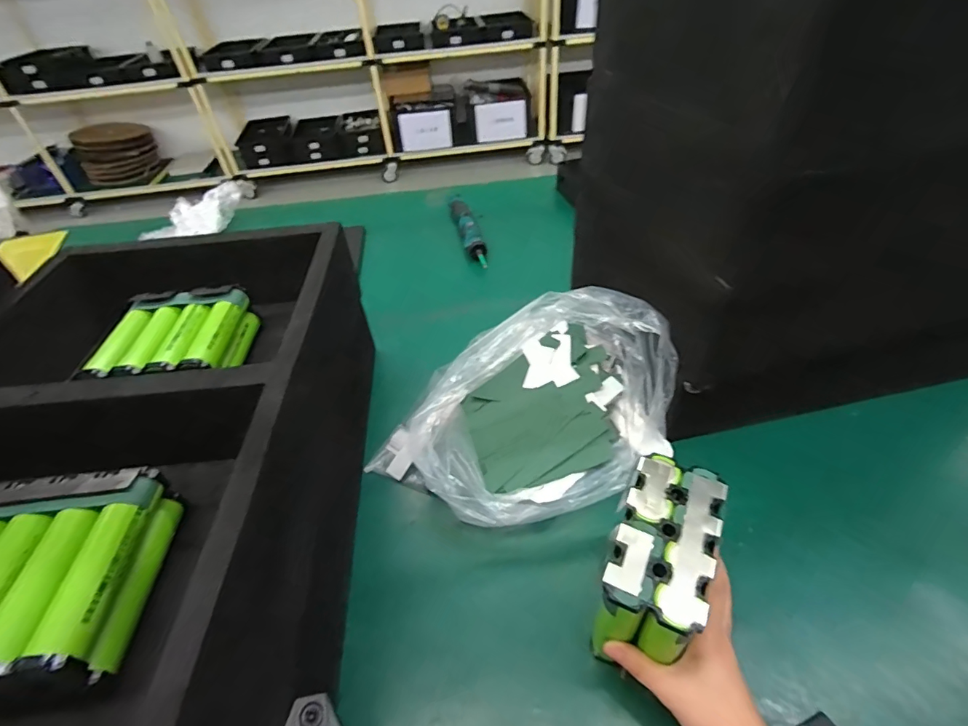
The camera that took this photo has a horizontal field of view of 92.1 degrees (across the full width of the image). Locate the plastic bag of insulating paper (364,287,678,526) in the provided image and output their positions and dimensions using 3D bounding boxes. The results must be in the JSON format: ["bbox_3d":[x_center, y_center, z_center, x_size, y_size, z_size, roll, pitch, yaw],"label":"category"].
[{"bbox_3d":[0.071,0.048,0.554,0.353,0.159,0.221,-32,49,-25],"label":"plastic bag of insulating paper"}]

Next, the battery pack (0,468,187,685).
[{"bbox_3d":[-0.327,0.160,0.346,0.134,0.059,0.143,-7,44,-2],"label":"battery pack"}]

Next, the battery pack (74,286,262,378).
[{"bbox_3d":[-0.350,-0.022,0.540,0.128,0.057,0.141,-8,44,-2],"label":"battery pack"}]

